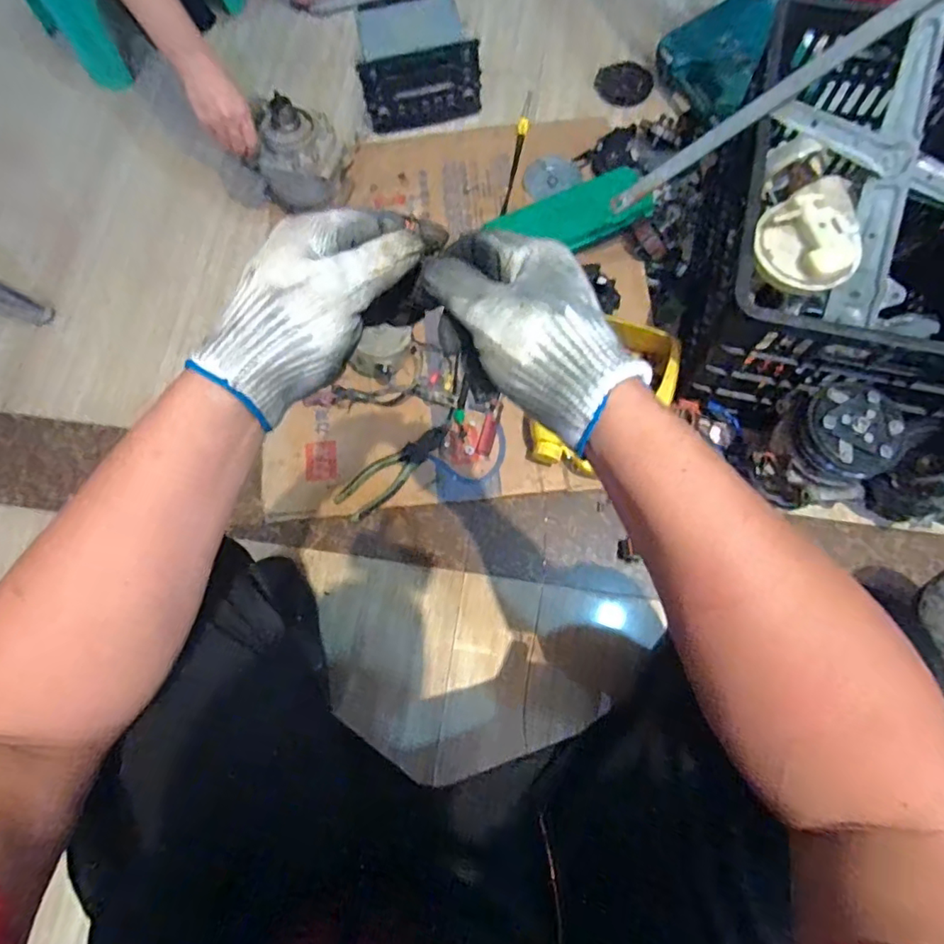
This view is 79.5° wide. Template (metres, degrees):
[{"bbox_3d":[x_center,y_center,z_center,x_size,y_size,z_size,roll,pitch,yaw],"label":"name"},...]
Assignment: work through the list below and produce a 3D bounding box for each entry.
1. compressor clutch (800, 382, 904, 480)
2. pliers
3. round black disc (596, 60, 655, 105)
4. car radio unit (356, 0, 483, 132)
[{"bbox_3d":[0.441,-0.053,0.672,0.101,0.059,0.108,-1,73,3],"label":"compressor clutch"},{"bbox_3d":[-0.113,-0.002,0.841,0.188,0.012,0.057,-37,76,-9],"label":"pliers"},{"bbox_3d":[0.282,-0.722,1.054,0.101,0.007,0.100,0,73,1],"label":"round black disc"},{"bbox_3d":[-0.098,-0.744,1.027,0.206,0.123,0.188,-9,73,-2],"label":"car radio unit"}]

